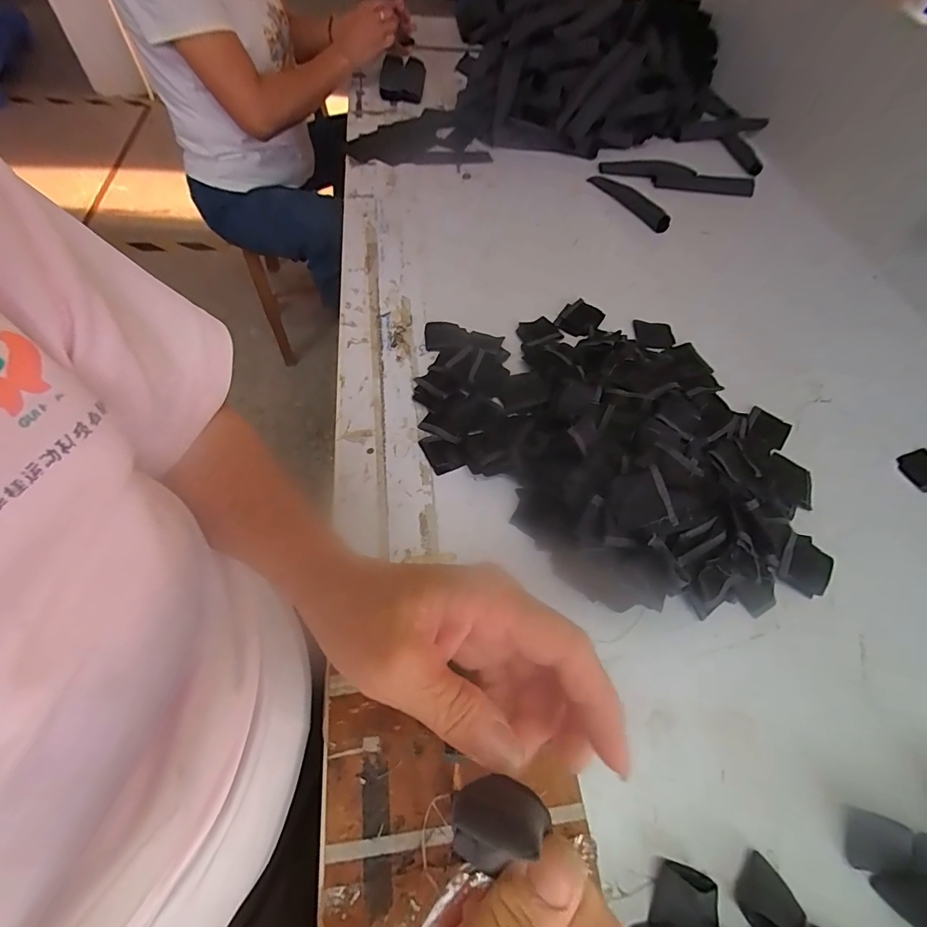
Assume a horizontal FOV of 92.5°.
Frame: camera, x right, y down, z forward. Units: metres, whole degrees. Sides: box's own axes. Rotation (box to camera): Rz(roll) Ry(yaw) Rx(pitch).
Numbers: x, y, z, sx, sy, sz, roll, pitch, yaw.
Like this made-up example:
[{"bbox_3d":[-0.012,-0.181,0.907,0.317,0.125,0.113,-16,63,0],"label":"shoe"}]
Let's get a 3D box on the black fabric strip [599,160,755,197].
[{"bbox_3d":[0.412,-0.549,0.849,0.291,0.018,0.063,13,57,4],"label":"black fabric strip"}]

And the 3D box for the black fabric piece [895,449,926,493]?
[{"bbox_3d":[0.531,0.008,0.511,0.054,0.006,0.048,-15,59,-14],"label":"black fabric piece"}]

